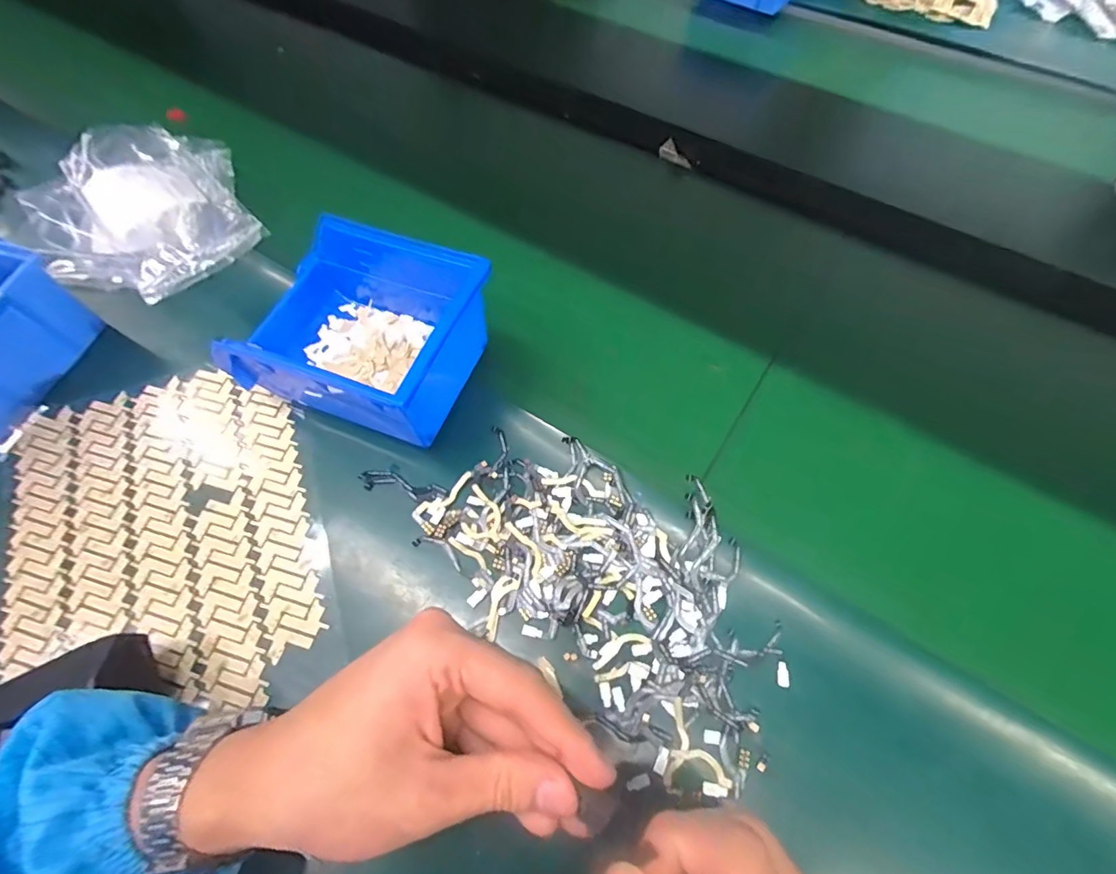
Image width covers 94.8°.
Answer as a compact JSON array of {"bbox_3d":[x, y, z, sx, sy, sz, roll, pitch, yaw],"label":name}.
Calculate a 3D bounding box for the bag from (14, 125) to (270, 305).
[{"bbox_3d":[-0.333,-0.185,0.411,0.149,0.047,0.175,-39,68,-19],"label":"bag"}]

